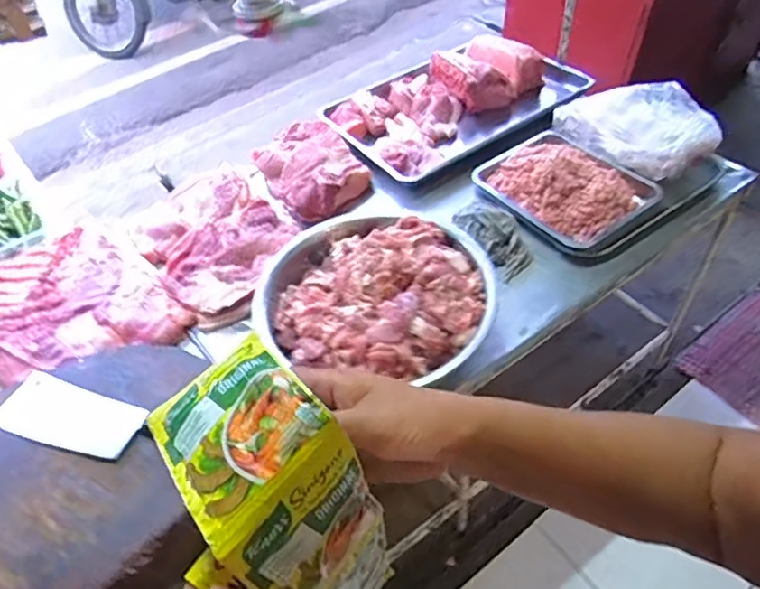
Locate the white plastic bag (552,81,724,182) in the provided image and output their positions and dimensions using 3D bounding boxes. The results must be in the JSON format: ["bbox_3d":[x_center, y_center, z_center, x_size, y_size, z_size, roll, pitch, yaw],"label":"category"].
[{"bbox_3d":[0.513,-0.360,1.164,0.141,0.116,0.319,-31,53,-21],"label":"white plastic bag"}]

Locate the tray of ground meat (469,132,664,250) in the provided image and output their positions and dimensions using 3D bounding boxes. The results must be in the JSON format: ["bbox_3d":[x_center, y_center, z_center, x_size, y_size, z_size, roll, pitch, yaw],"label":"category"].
[{"bbox_3d":[0.364,-0.229,1.137,0.249,0.081,0.321,-31,53,-21],"label":"tray of ground meat"}]

